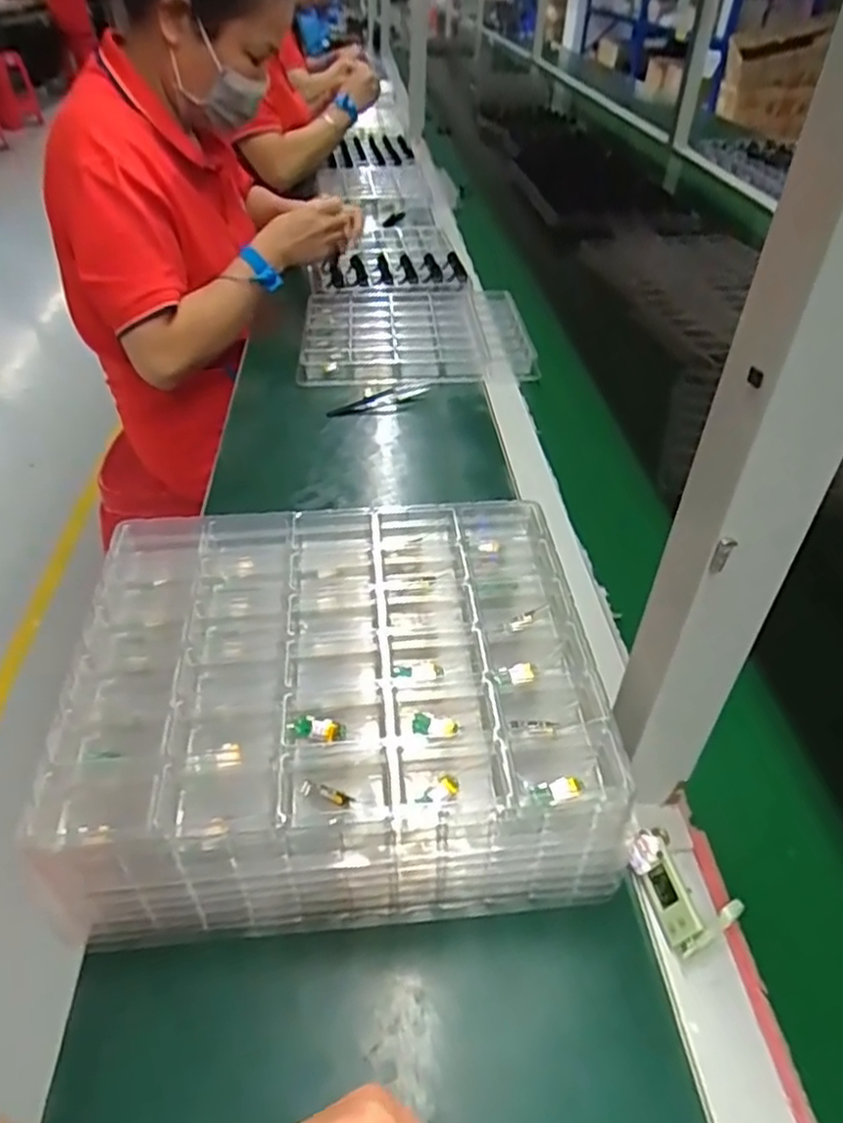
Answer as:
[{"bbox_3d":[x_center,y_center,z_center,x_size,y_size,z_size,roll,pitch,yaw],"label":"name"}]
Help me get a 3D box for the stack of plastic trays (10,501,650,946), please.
[{"bbox_3d":[-0.053,0.081,0.453,0.290,0.098,0.245,-2,40,-5],"label":"stack of plastic trays"}]

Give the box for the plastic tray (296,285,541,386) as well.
[{"bbox_3d":[-0.011,-0.313,0.983,0.292,0.032,0.278,-2,40,-4],"label":"plastic tray"}]

